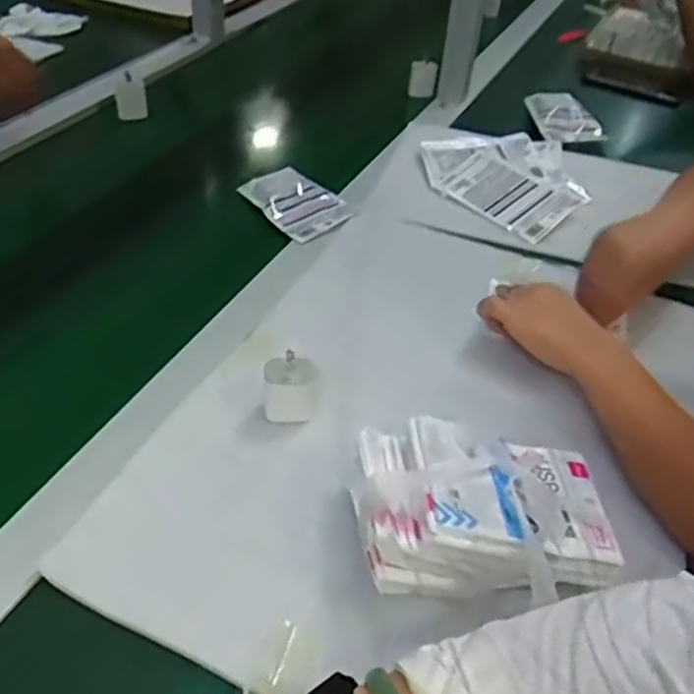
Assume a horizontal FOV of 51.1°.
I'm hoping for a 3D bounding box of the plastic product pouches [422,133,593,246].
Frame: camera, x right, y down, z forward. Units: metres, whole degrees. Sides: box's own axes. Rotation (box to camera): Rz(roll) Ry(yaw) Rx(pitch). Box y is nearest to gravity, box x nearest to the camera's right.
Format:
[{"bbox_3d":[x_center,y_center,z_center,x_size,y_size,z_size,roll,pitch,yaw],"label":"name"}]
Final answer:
[{"bbox_3d":[0.207,-0.221,0.934,0.183,0.032,0.230,-24,51,-29],"label":"plastic product pouches"}]

